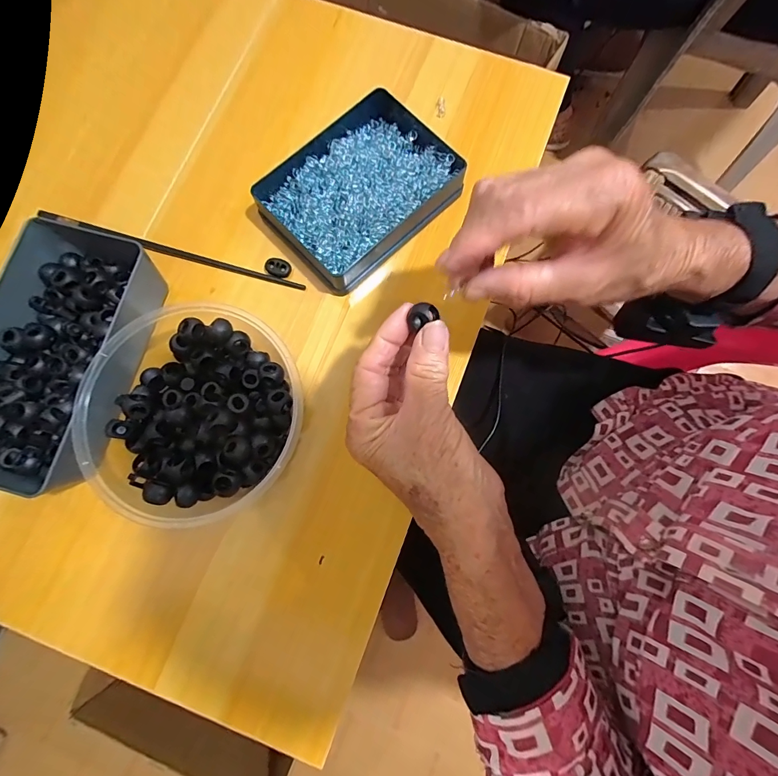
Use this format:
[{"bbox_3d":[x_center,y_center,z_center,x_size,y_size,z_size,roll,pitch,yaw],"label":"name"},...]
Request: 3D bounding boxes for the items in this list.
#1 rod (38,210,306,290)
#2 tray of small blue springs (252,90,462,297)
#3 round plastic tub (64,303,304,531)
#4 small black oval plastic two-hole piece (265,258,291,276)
[{"bbox_3d":[-0.184,-0.116,0.327,0.233,0.006,0.006,16,80,2],"label":"rod"},{"bbox_3d":[-0.024,-0.166,0.325,0.150,0.030,0.118,-43,83,-8],"label":"tray of small blue springs"},{"bbox_3d":[-0.136,0.017,0.274,0.152,0.051,0.142,8,79,1],"label":"round plastic tub"},{"bbox_3d":[-0.093,-0.101,0.324,0.021,0.004,0.016,22,80,3],"label":"small black oval plastic two-hole piece"}]

